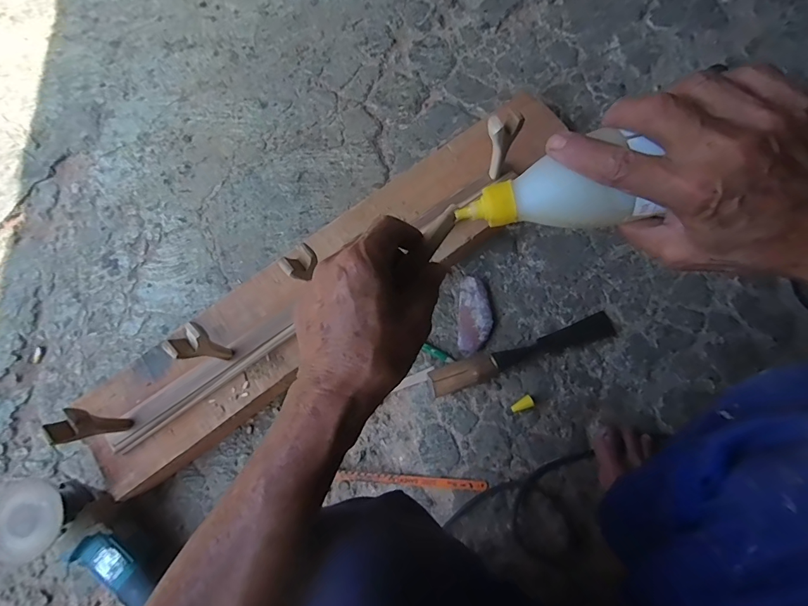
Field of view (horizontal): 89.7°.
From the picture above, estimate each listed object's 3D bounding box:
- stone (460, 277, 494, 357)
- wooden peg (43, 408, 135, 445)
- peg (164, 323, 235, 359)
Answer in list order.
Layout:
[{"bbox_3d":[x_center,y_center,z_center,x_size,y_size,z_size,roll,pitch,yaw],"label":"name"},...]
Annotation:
[{"bbox_3d":[0.109,0.019,0.622,0.047,0.019,0.118,1,76,1],"label":"stone"},{"bbox_3d":[-0.355,0.140,0.471,0.025,0.111,0.033,-4,76,0],"label":"wooden peg"},{"bbox_3d":[-0.234,0.053,0.485,0.025,0.110,0.039,42,80,10],"label":"peg"}]

